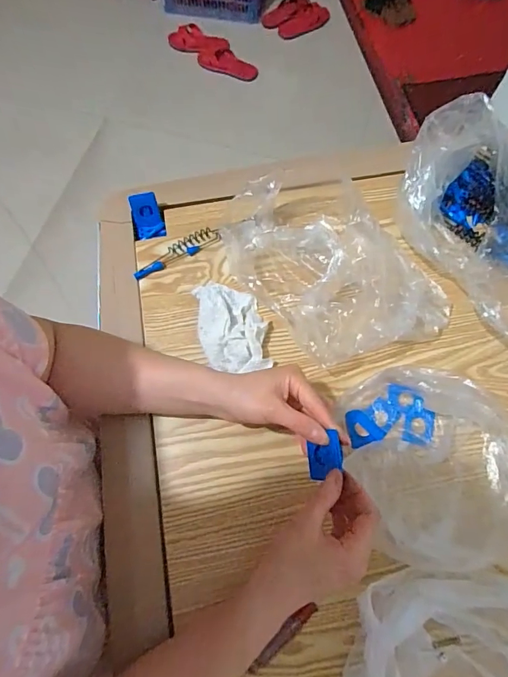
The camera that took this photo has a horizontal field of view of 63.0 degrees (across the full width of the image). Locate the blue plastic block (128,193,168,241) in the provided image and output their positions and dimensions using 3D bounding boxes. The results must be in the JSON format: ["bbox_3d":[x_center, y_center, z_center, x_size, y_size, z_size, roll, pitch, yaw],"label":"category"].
[{"bbox_3d":[-0.142,-0.162,0.550,0.041,0.058,0.008,-13,31,-14],"label":"blue plastic block"}]

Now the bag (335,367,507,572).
[{"bbox_3d":[0.181,0.120,0.414,0.166,0.054,0.190,-21,71,-7],"label":"bag"}]

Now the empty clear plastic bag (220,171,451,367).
[{"bbox_3d":[0.087,-0.086,0.480,0.167,0.074,0.268,-37,74,-12],"label":"empty clear plastic bag"}]

